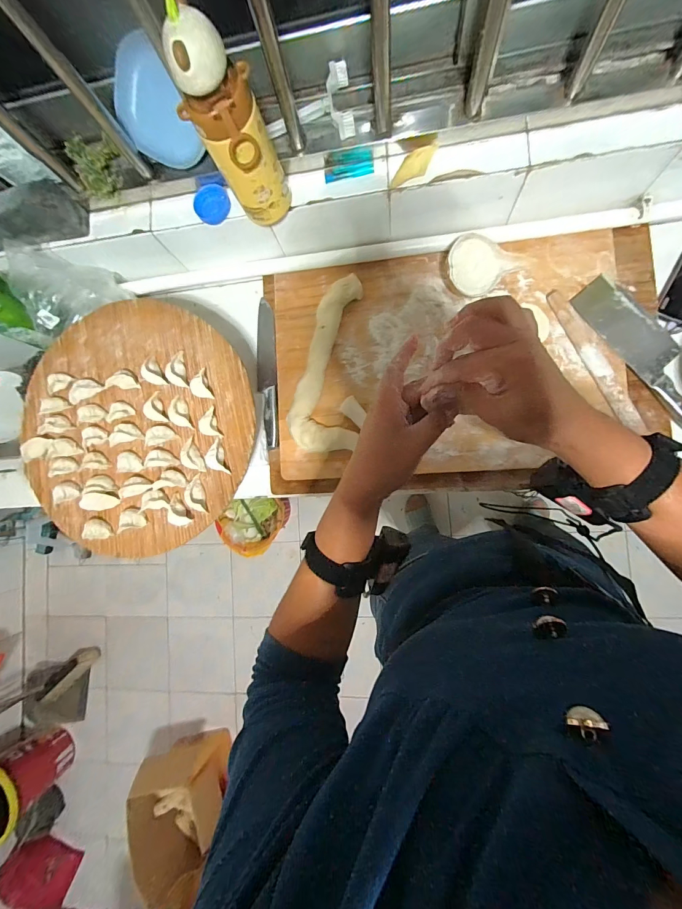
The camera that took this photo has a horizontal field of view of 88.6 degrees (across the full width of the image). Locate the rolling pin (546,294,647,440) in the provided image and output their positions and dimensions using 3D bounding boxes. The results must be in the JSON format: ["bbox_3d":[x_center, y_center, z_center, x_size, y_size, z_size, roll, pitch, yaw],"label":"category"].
[{"bbox_3d":[0.417,-0.154,0.574,0.027,0.026,0.270,-27,83,6],"label":"rolling pin"}]

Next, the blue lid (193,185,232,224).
[{"bbox_3d":[-0.206,-0.402,0.561,0.056,0.052,0.010,-56,37,34],"label":"blue lid"}]

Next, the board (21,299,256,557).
[{"bbox_3d":[-0.353,-0.057,0.593,0.424,0.044,0.399,-1,86,9],"label":"board"}]

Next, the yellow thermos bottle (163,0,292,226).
[{"bbox_3d":[-0.131,-0.394,0.435,0.070,0.227,0.075,22,90,10],"label":"yellow thermos bottle"}]

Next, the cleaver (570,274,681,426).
[{"bbox_3d":[0.519,-0.168,0.577,0.091,0.026,0.308,-38,82,5],"label":"cleaver"}]

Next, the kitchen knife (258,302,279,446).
[{"bbox_3d":[-0.145,-0.157,0.684,0.042,0.018,0.287,-4,86,9],"label":"kitchen knife"}]

